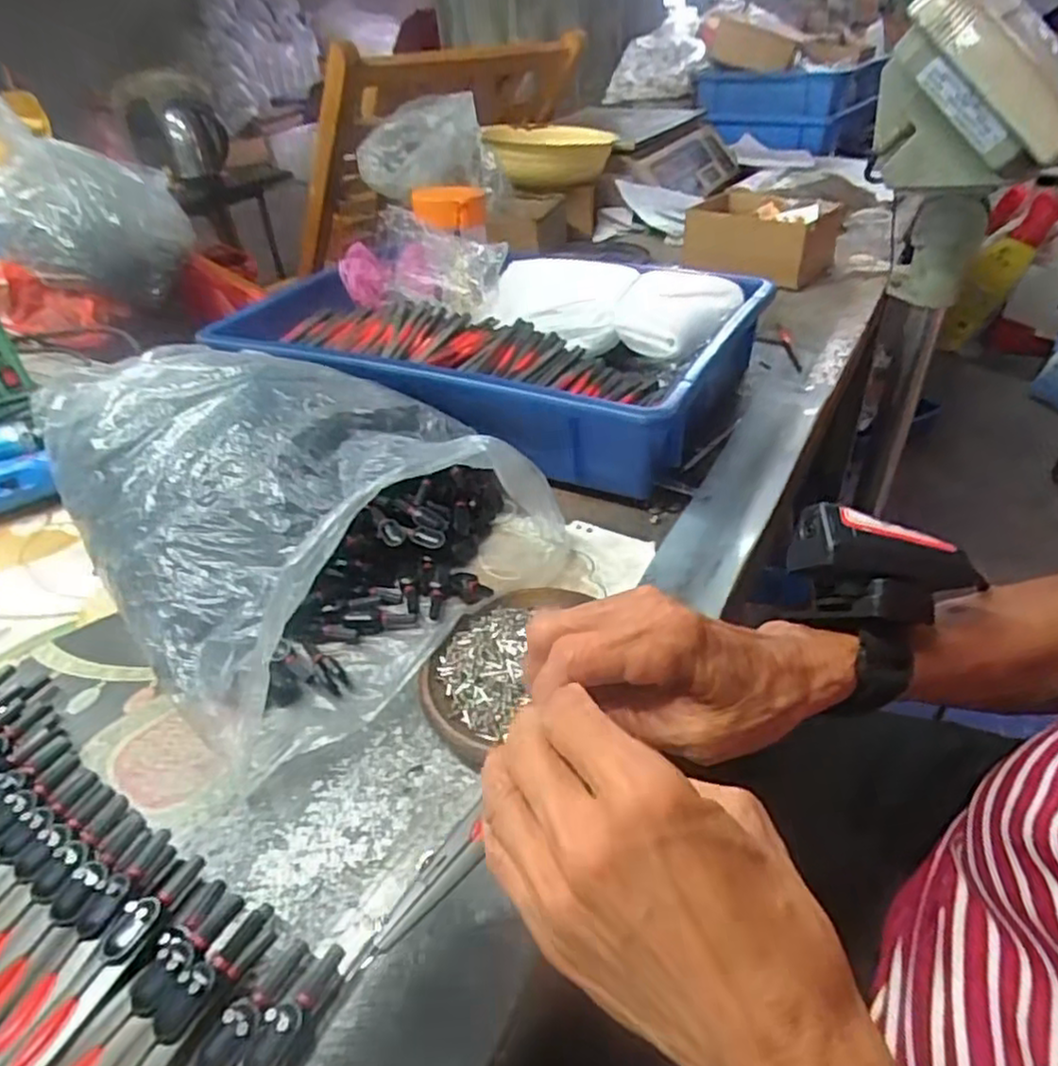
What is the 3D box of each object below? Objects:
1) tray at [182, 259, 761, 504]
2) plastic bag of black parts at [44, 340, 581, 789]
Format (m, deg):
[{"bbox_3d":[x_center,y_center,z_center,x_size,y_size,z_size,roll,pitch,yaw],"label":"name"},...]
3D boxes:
[{"bbox_3d":[-0.039,-0.167,0.621,0.425,0.079,0.272,15,42,22],"label":"tray"},{"bbox_3d":[-0.154,-0.037,0.462,0.240,0.091,0.336,-29,45,-29],"label":"plastic bag of black parts"}]

